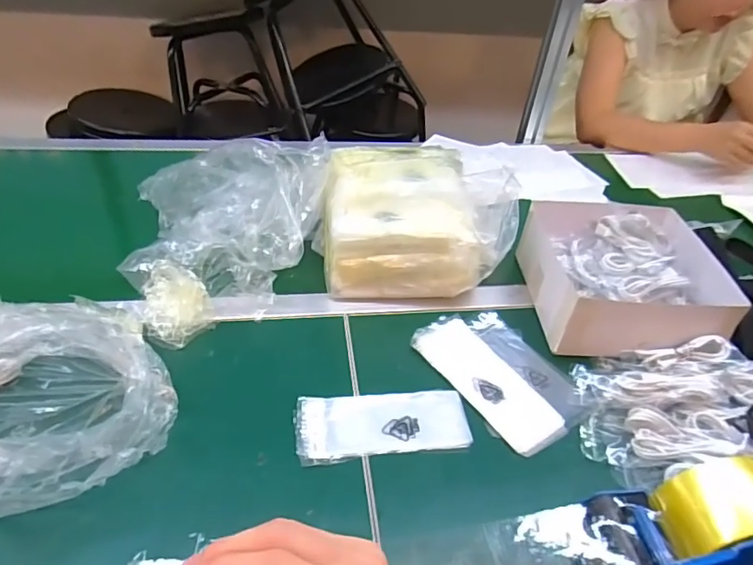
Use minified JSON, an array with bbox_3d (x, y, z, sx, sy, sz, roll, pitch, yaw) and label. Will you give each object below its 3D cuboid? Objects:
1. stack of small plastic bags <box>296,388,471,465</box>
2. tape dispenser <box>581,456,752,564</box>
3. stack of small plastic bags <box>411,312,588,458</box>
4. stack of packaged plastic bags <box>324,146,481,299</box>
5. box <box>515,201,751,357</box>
[{"bbox_3d":[0.007,0.144,0.532,0.172,0.006,0.072,-3,41,-10],"label":"stack of small plastic bags"},{"bbox_3d":[0.249,0.202,0.420,0.147,0.095,0.080,0,41,-7],"label":"tape dispenser"},{"bbox_3d":[0.143,0.098,0.593,0.129,0.010,0.188,-20,47,-27],"label":"stack of small plastic bags"},{"bbox_3d":[0.033,-0.092,0.717,0.193,0.123,0.225,1,41,-5],"label":"stack of packaged plastic bags"},{"bbox_3d":[0.312,-0.008,0.677,0.211,0.098,0.225,1,41,-5],"label":"box"}]

